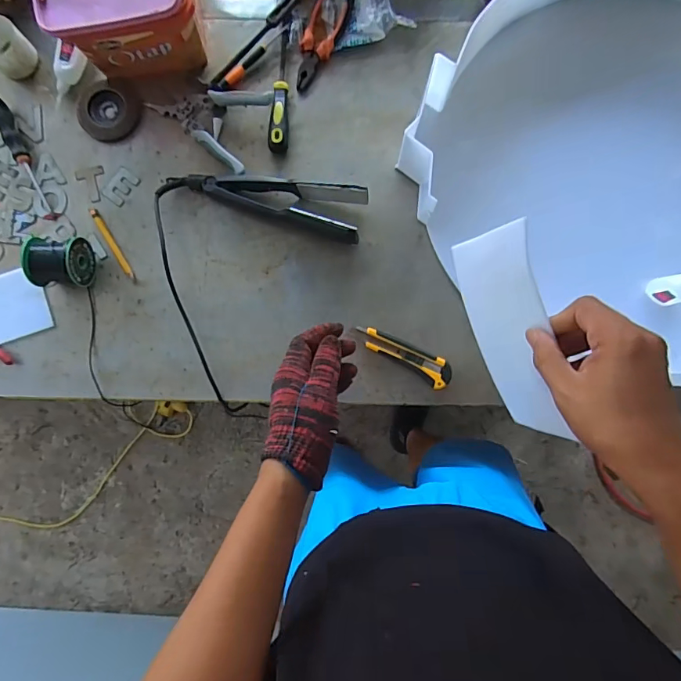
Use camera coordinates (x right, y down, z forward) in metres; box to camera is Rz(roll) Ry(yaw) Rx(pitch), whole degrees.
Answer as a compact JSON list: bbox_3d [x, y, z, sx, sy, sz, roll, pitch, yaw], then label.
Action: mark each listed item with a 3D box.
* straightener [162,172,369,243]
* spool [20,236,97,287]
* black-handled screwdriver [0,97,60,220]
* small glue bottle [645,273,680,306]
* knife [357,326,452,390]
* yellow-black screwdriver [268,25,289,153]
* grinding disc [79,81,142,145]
[{"bbox_3d":[-0.110,-0.207,0.662,0.290,0.063,0.078,13,86,3],"label":"straightener"},{"bbox_3d":[-0.411,-0.114,0.658,0.072,0.066,0.069,0,86,2],"label":"spool"},{"bbox_3d":[-0.488,-0.280,0.685,0.027,0.032,0.206,-26,85,0],"label":"black-handled screwdriver"},{"bbox_3d":[0.466,-0.072,0.611,0.019,0.093,0.038,0,85,-21],"label":"small glue bottle"},{"bbox_3d":[0.093,0.023,0.661,0.148,0.016,0.040,27,87,4],"label":"knife"},{"bbox_3d":[-0.094,-0.388,0.688,0.028,0.029,0.197,1,86,2],"label":"yellow-black screwdriver"},{"bbox_3d":[-0.363,-0.360,0.704,0.096,0.006,0.091,0,86,2],"label":"grinding disc"}]

